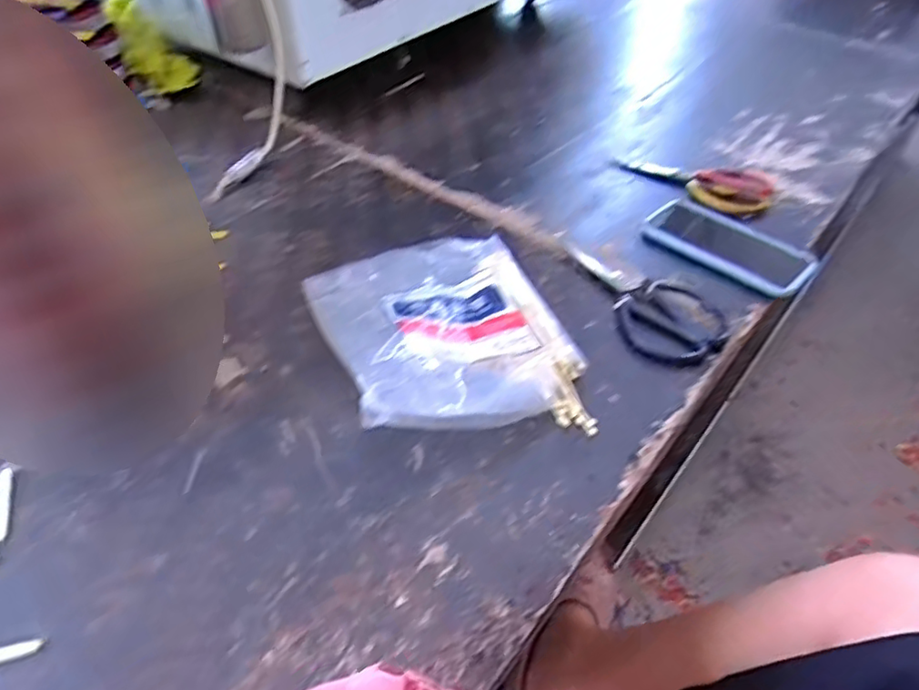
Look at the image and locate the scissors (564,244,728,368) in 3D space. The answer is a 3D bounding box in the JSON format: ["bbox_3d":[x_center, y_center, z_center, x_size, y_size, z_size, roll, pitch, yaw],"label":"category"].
[{"bbox_3d":[0.164,-0.043,0.593,0.180,0.024,0.088,35,52,26],"label":"scissors"}]

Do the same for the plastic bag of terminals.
[{"bbox_3d":[-0.013,-0.025,0.539,0.201,0.047,0.251,-12,47,-14],"label":"plastic bag of terminals"}]

